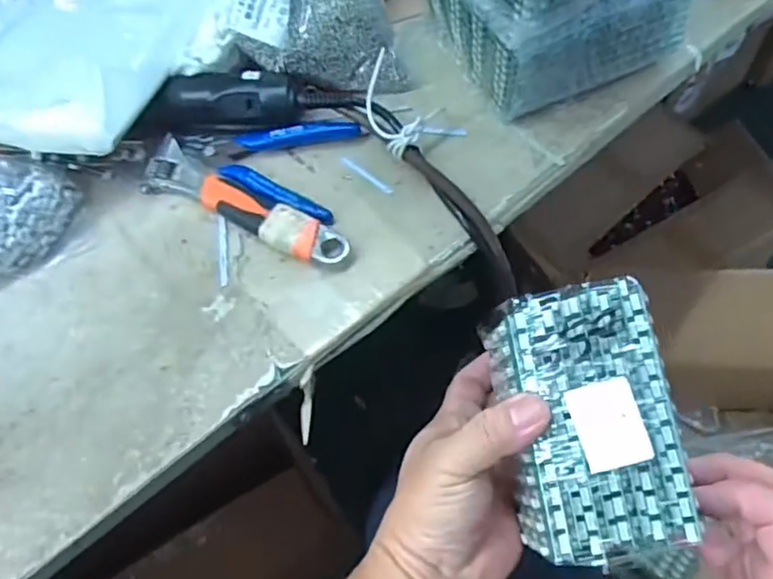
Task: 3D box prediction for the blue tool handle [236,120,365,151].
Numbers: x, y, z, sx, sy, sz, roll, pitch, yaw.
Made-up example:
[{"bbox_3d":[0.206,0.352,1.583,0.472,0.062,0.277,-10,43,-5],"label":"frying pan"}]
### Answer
[{"bbox_3d":[-0.064,-0.115,0.452,0.089,0.013,0.016,-8,60,2],"label":"blue tool handle"}]

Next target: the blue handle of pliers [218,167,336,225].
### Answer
[{"bbox_3d":[-0.079,-0.066,0.430,0.091,0.013,0.019,29,69,15],"label":"blue handle of pliers"}]

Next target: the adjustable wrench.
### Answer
[{"bbox_3d":[-0.103,-0.056,0.421,0.168,0.015,0.040,30,68,21],"label":"adjustable wrench"}]

